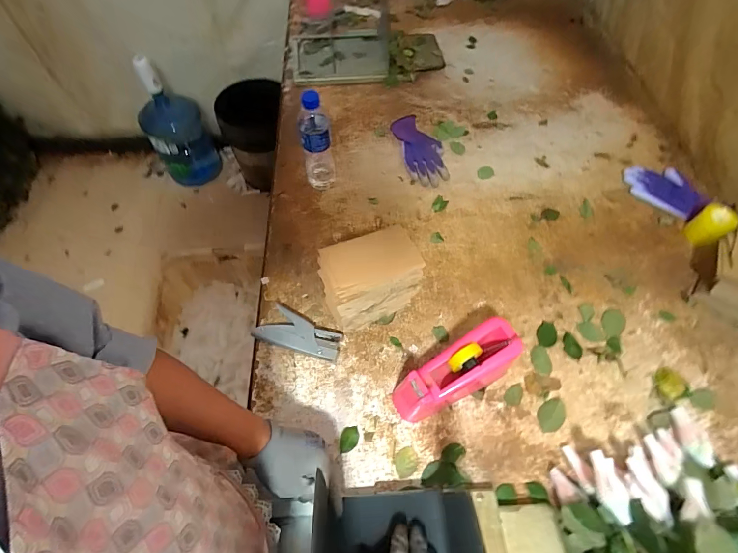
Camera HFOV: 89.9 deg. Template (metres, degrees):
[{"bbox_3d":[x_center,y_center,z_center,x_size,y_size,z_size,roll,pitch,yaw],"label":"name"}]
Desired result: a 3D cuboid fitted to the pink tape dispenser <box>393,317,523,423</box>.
[{"bbox_3d":[0.137,0.154,0.581,0.194,0.109,0.071,-26,65,-15],"label":"pink tape dispenser"}]

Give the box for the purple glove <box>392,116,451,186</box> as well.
[{"bbox_3d":[0.126,-0.299,0.882,0.100,0.034,0.204,-14,62,-8],"label":"purple glove"}]

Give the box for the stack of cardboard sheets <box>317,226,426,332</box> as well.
[{"bbox_3d":[-0.001,0.009,0.630,0.154,0.162,0.100,-18,63,-11],"label":"stack of cardboard sheets"}]

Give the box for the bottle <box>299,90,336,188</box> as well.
[{"bbox_3d":[-0.105,-0.267,0.744,0.062,0.228,0.057,-7,61,-5],"label":"bottle"}]

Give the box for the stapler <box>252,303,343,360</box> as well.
[{"bbox_3d":[-0.121,0.097,0.652,0.147,0.031,0.067,15,62,7],"label":"stapler"}]

